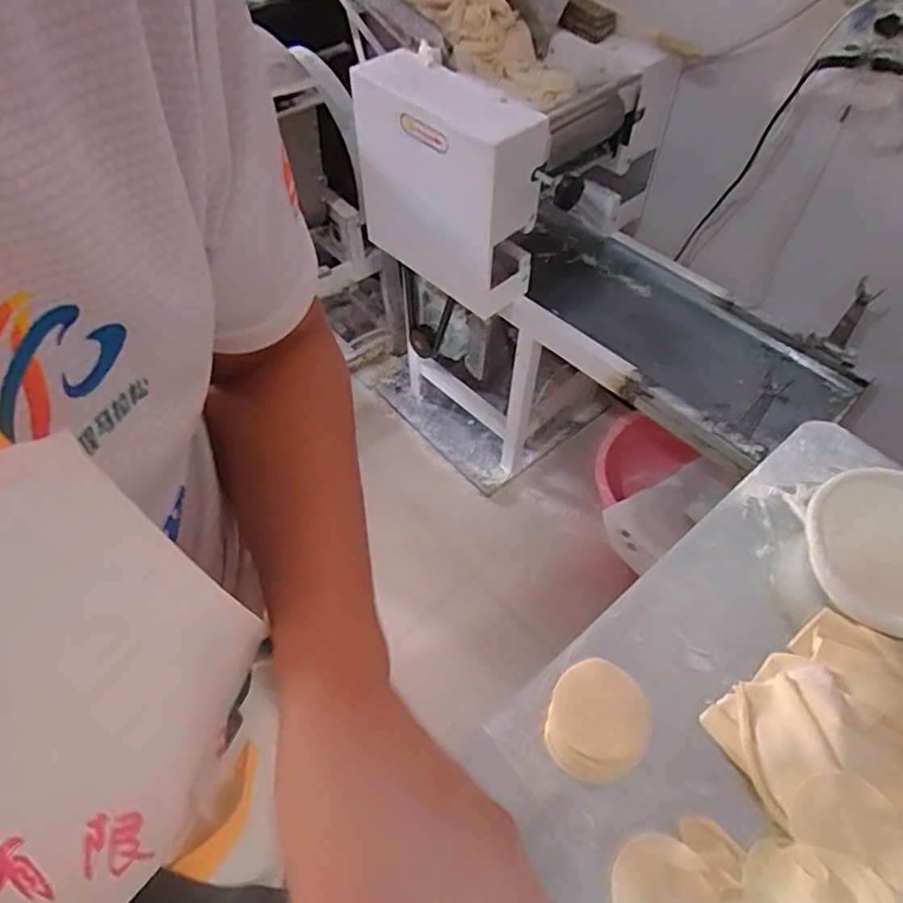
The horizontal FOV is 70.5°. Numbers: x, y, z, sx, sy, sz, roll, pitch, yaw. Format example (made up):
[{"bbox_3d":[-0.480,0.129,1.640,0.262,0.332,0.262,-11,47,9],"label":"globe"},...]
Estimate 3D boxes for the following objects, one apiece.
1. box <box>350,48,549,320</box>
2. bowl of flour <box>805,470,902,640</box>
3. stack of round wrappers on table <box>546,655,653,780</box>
[{"bbox_3d":[-0.019,-0.489,1.182,0.125,0.337,0.379,-38,62,-25],"label":"box"},{"bbox_3d":[0.477,0.106,0.672,0.187,0.053,0.182,-3,51,3],"label":"bowl of flour"},{"bbox_3d":[0.133,0.246,0.587,0.089,0.046,0.100,16,55,14],"label":"stack of round wrappers on table"}]

